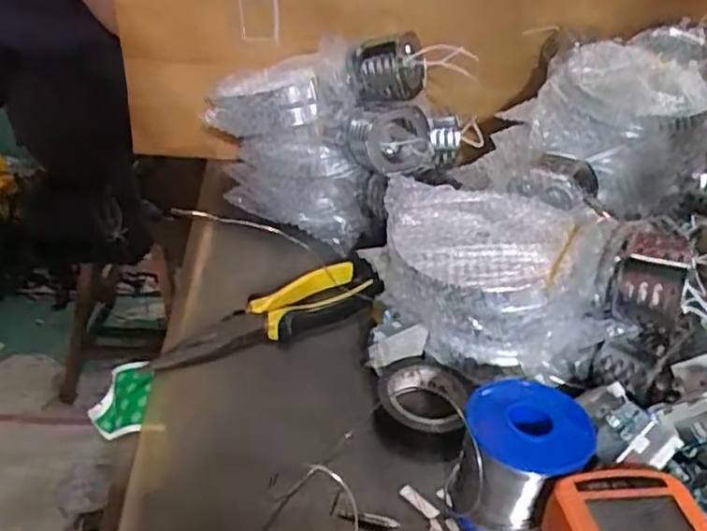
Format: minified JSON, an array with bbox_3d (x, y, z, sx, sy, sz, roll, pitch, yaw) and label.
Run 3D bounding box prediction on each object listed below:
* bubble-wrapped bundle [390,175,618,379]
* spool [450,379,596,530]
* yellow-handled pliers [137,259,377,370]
[{"bbox_3d":[0.088,0.009,0.448,0.134,0.102,0.102,6,33,0],"label":"bubble-wrapped bundle"},{"bbox_3d":[0.089,0.106,0.369,0.061,0.065,0.066,13,34,11],"label":"spool"},{"bbox_3d":[-0.053,0.037,0.494,0.188,0.027,0.048,-20,41,-34],"label":"yellow-handled pliers"}]

